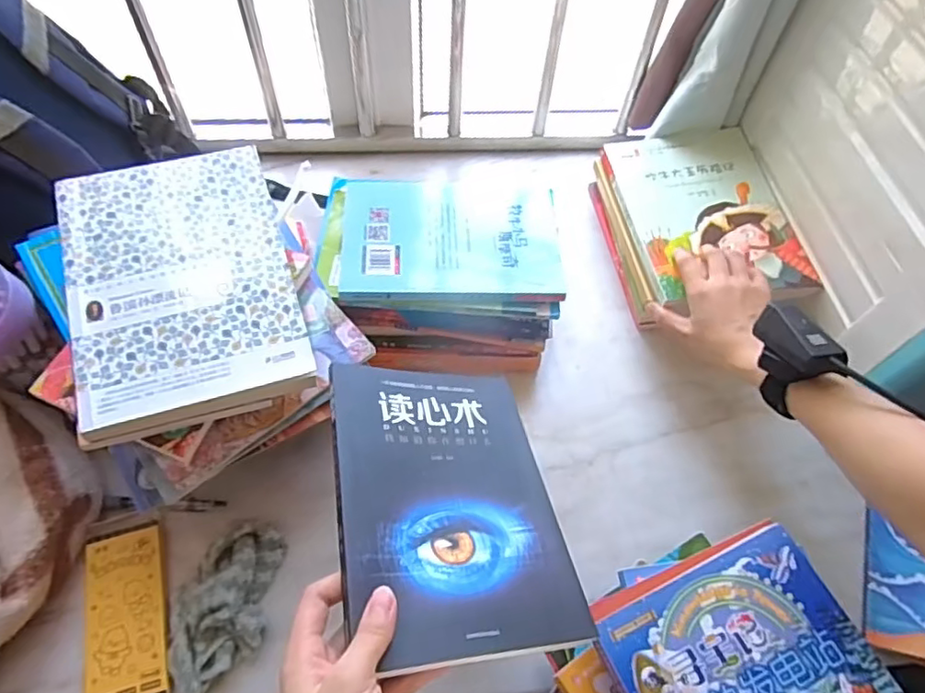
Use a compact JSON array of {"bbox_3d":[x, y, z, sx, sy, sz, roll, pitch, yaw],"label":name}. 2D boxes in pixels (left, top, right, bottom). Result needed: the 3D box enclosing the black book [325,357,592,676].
[{"bbox_3d":[-0.009,0.094,0.396,0.145,0.011,0.207,4,45,-21],"label":"black book"}]

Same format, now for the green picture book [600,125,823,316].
[{"bbox_3d":[0.264,-0.147,0.660,0.168,0.018,0.229,-7,60,-4],"label":"green picture book"}]

